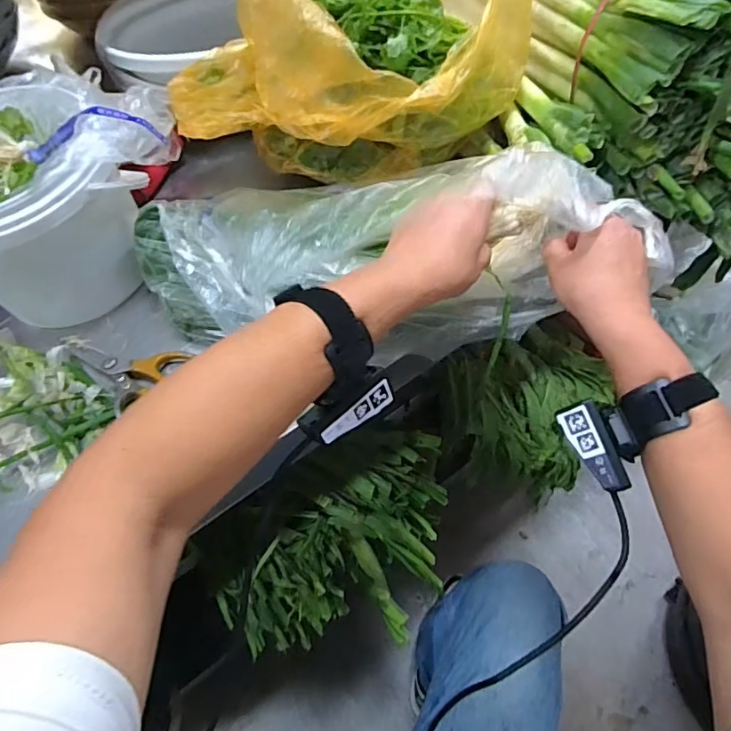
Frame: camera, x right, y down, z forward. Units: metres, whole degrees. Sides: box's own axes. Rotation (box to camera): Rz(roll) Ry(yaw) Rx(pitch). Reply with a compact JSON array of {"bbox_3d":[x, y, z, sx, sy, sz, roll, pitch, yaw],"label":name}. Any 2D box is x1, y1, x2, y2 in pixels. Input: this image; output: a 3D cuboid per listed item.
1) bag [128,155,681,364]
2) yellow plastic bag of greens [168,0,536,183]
[{"bbox_3d":[0.007,-0.104,0.460,0.456,0.119,0.149,-1,57,7],"label":"bag"},{"bbox_3d":[0.001,-0.372,0.578,0.350,0.221,0.308,12,58,10],"label":"yellow plastic bag of greens"}]

